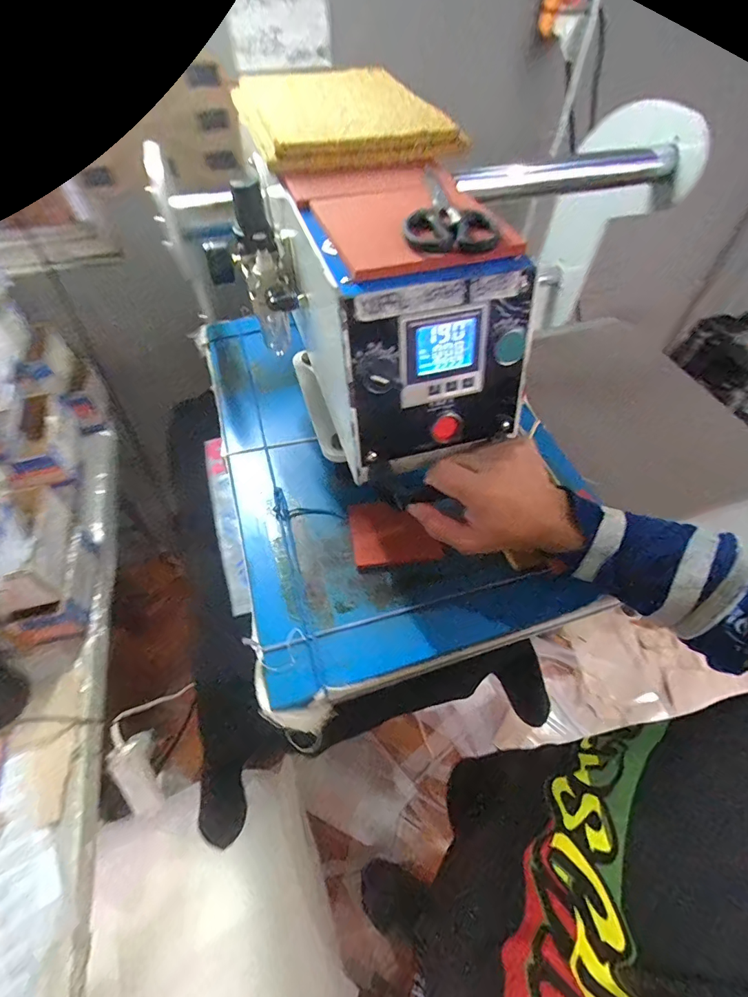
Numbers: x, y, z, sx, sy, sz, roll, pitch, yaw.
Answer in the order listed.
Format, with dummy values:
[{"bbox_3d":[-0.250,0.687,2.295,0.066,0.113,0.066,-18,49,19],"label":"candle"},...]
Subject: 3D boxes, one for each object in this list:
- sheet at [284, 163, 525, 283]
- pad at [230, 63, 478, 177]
[{"bbox_3d":[0.016,-0.237,0.361,0.137,0.016,0.197,-17,54,-7],"label":"sheet"},{"bbox_3d":[-0.042,-0.413,0.472,0.185,0.027,0.243,-14,55,-11],"label":"pad"}]

